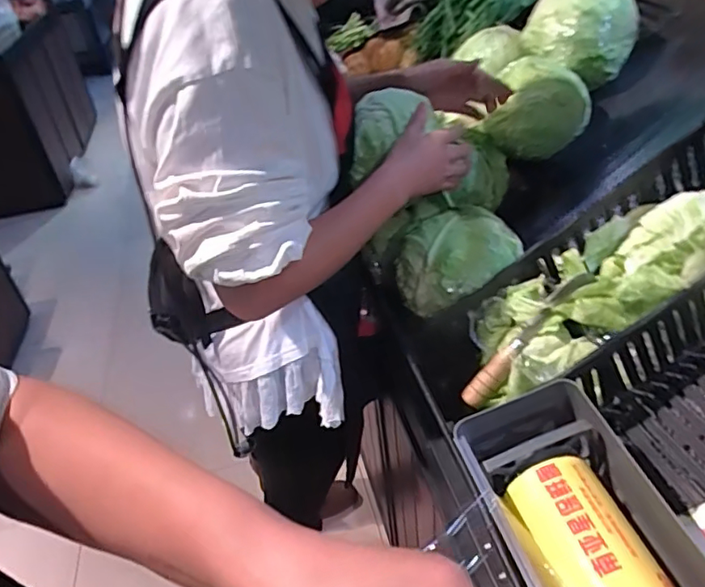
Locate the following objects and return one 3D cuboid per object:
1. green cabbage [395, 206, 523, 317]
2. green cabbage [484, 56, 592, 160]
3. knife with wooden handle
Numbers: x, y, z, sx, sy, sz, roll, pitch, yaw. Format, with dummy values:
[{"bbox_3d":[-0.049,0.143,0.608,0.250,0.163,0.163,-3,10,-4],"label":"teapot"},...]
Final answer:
[{"bbox_3d":[0.139,-0.046,0.723,0.152,0.107,0.114,-18,38,-14],"label":"green cabbage"},{"bbox_3d":[0.297,-0.296,0.865,0.138,0.120,0.125,9,40,20],"label":"green cabbage"},{"bbox_3d":[0.201,0.053,0.649,0.204,0.020,0.027,-49,43,6],"label":"knife with wooden handle"}]

